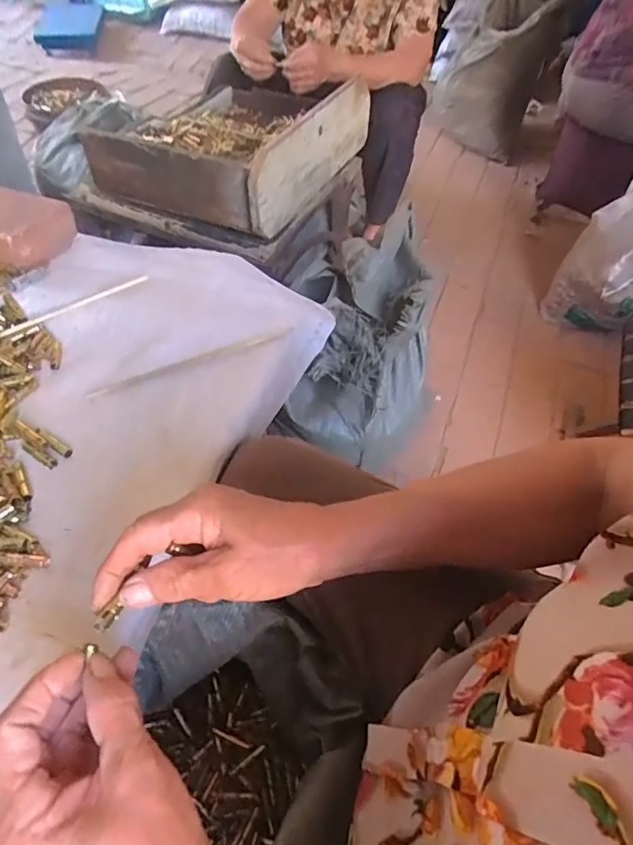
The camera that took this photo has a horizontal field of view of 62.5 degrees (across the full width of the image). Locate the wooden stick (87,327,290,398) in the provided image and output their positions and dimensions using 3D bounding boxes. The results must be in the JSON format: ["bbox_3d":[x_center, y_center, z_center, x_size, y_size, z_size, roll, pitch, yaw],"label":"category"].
[{"bbox_3d":[-0.123,-0.064,0.528,0.211,0.008,0.013,-19,55,-18],"label":"wooden stick"}]

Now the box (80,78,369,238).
[{"bbox_3d":[-0.150,-0.592,1.063,0.371,0.146,0.495,24,54,14],"label":"box"}]

